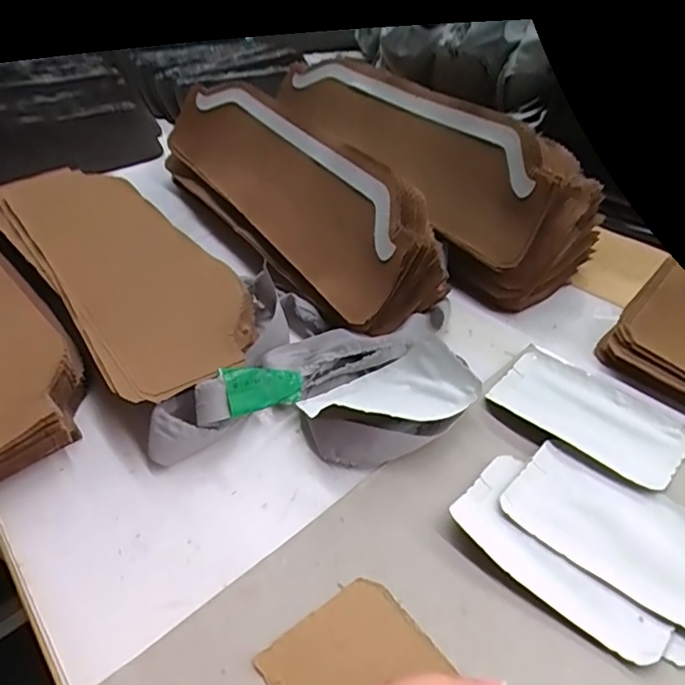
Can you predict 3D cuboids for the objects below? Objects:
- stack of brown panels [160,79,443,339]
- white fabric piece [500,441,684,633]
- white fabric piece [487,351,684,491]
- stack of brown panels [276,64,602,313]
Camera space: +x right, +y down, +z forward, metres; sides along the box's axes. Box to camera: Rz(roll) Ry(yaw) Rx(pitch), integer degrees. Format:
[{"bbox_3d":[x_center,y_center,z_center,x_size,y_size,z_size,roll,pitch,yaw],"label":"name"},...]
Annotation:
[{"bbox_3d":[-0.066,-0.156,0.537,0.113,0.083,0.420,-29,46,-23],"label":"stack of brown panels"},{"bbox_3d":[0.155,0.103,0.310,0.116,0.004,0.066,29,53,33],"label":"white fabric piece"},{"bbox_3d":[0.164,0.047,0.369,0.116,0.004,0.065,29,53,34],"label":"white fabric piece"},{"bbox_3d":[0.068,-0.192,0.571,0.150,0.111,0.414,-22,44,-16],"label":"stack of brown panels"}]

